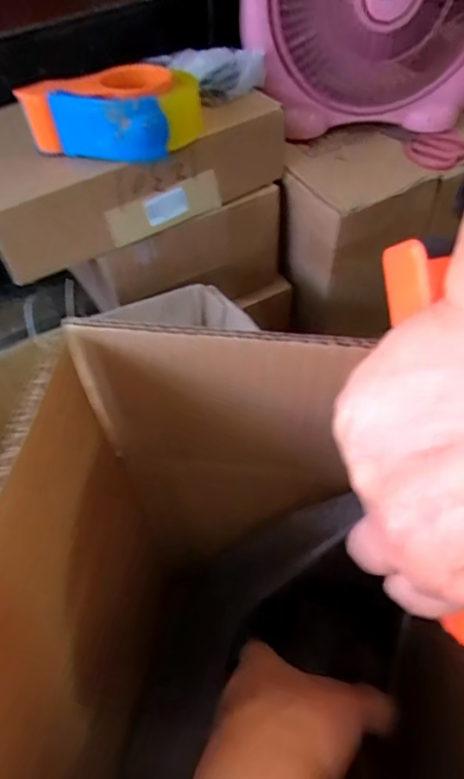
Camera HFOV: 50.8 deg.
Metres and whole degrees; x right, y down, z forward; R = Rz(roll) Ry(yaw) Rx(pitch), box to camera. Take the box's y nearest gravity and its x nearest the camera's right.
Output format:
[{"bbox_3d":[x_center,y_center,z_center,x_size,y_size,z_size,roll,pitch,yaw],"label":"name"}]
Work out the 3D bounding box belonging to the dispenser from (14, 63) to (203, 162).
[{"bbox_3d":[-0.126,-0.303,0.527,0.177,0.052,0.112,2,55,3],"label":"dispenser"}]

